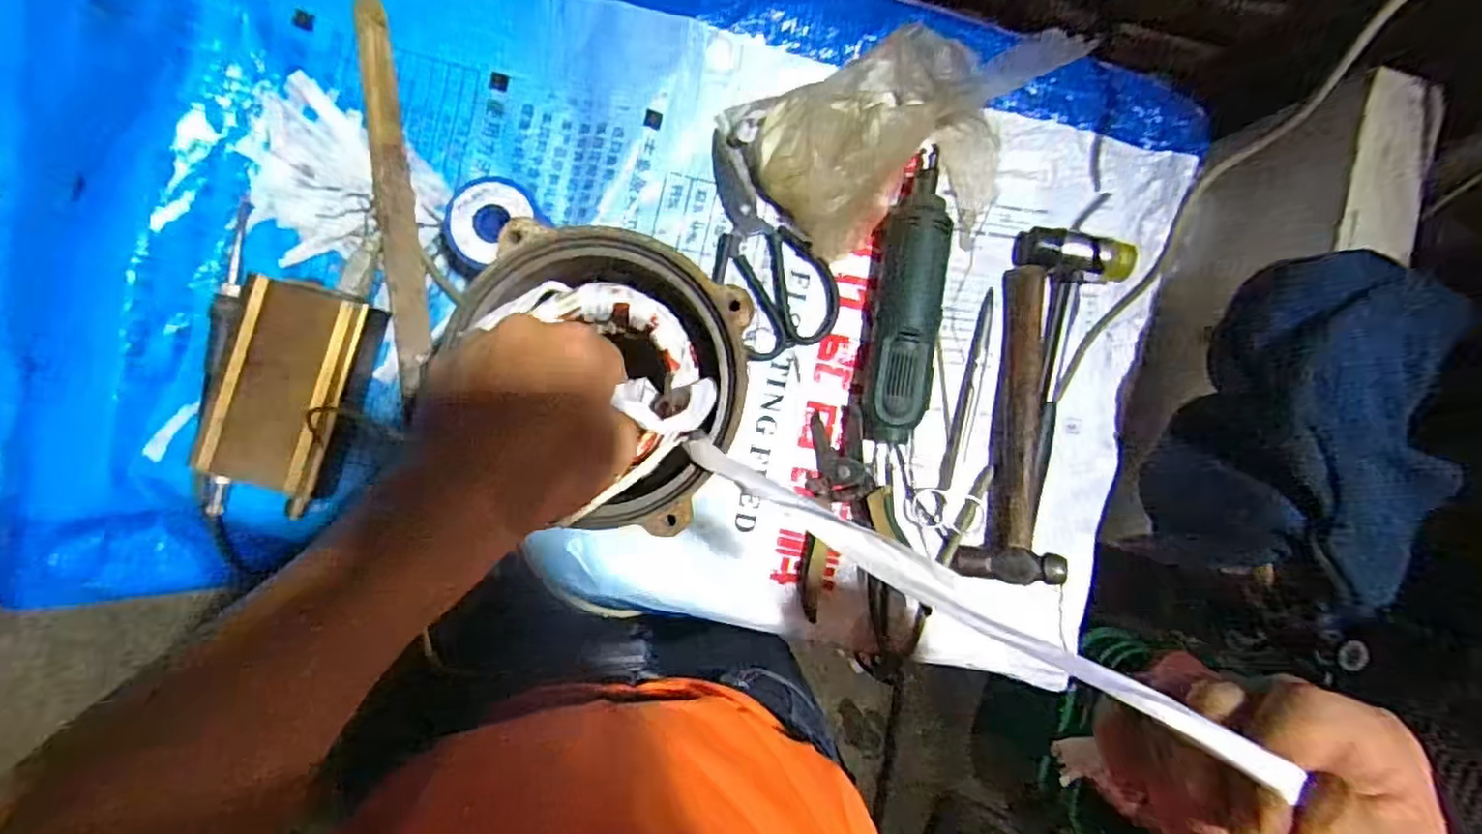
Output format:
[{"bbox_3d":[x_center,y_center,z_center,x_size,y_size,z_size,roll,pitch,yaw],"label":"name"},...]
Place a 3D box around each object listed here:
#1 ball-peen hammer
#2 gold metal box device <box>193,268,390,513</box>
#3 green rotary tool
[{"bbox_3d":[0.217,0.004,0.511,0.063,0.053,0.238,11,88,-5],"label":"ball-peen hammer"},{"bbox_3d":[-0.320,-0.011,0.478,0.095,0.024,0.160,16,88,-5],"label":"gold metal box device"},{"bbox_3d":[0.128,-0.092,0.509,0.050,0.037,0.221,7,89,-5],"label":"green rotary tool"}]

